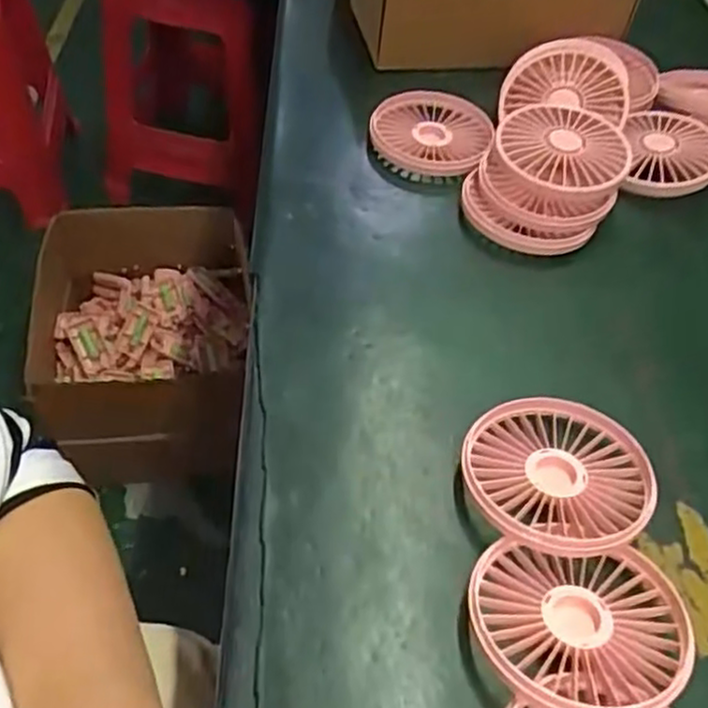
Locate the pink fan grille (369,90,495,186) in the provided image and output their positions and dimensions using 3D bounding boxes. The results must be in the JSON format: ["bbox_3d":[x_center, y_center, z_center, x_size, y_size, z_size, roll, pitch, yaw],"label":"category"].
[{"bbox_3d":[0.058,-0.165,0.544,0.088,0.023,0.088,2,50,-3],"label":"pink fan grille"}]

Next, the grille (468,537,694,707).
[{"bbox_3d":[0.093,0.115,0.301,0.088,0.018,0.074,6,41,2],"label":"grille"}]

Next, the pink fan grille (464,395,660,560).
[{"bbox_3d":[0.096,0.058,0.350,0.085,0.023,0.086,2,50,-3],"label":"pink fan grille"}]

